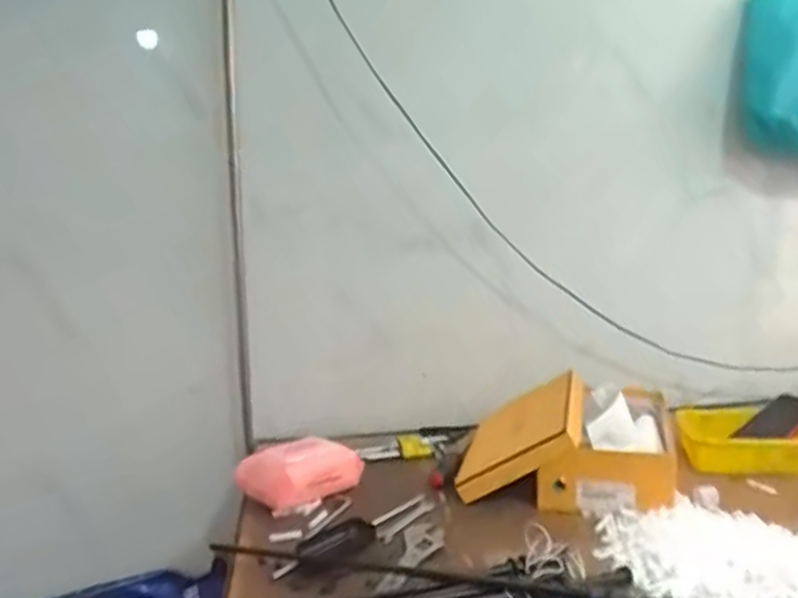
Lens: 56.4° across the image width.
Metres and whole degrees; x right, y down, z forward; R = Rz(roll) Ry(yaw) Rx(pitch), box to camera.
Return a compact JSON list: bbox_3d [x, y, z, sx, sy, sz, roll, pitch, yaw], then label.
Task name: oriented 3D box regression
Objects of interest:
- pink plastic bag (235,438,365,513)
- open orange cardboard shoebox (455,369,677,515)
[{"bbox_3d":[-0.145,0.262,1.108,0.190,0.077,0.069,-6,11,-13],"label":"pink plastic bag"},{"bbox_3d":[0.259,0.208,1.170,0.319,0.104,0.296,0,11,19],"label":"open orange cardboard shoebox"}]

